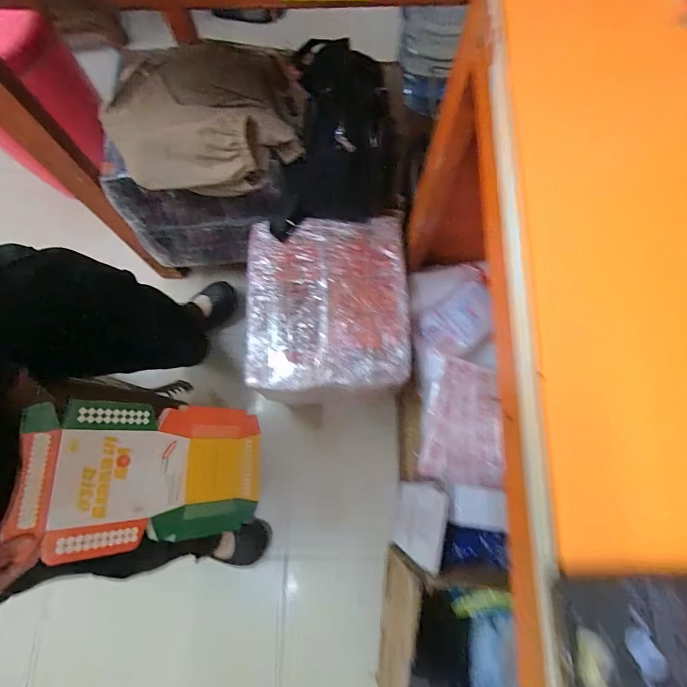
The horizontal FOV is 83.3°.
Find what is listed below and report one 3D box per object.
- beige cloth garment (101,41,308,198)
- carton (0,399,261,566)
[{"bbox_3d":[-0.260,-0.448,0.759,0.369,0.115,0.273,1,74,2],"label":"beige cloth garment"},{"bbox_3d":[-0.244,0.174,0.523,0.014,0.309,0.177,-15,69,39],"label":"carton"}]

